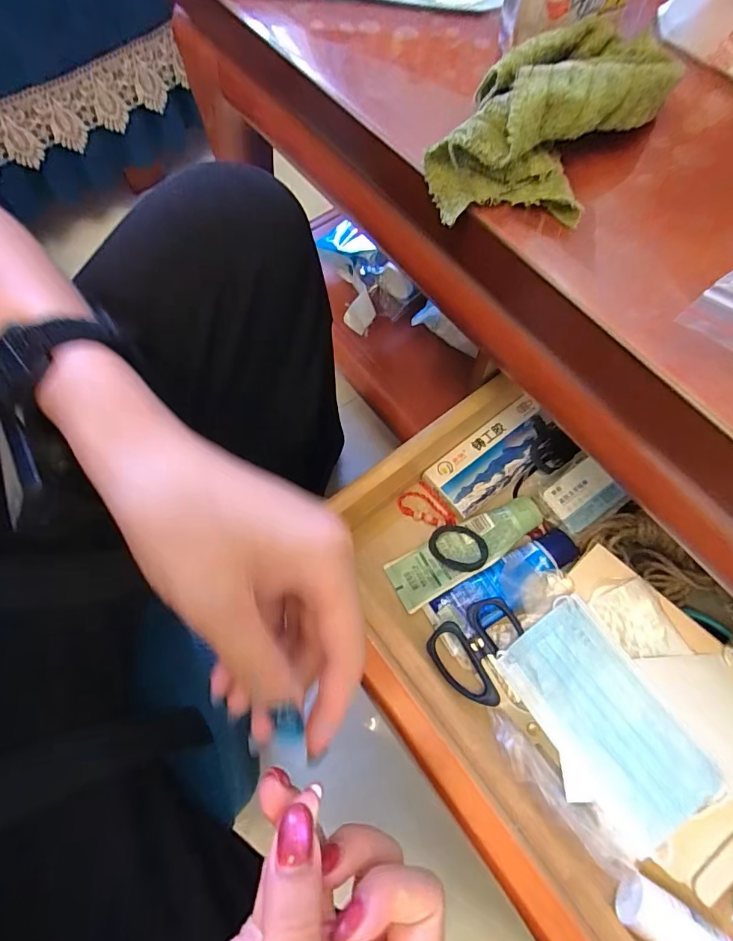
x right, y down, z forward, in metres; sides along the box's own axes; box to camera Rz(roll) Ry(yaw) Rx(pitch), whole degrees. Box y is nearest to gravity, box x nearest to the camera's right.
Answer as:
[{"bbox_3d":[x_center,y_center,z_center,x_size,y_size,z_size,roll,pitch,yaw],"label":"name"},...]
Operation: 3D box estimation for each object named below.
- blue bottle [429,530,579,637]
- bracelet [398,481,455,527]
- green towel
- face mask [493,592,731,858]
[{"bbox_3d":[0.133,0.104,0.424,0.138,0.029,0.043,-28,70,-9],"label":"blue bottle"},{"bbox_3d":[0.061,0.041,0.465,0.039,0.014,0.055,-32,71,-11],"label":"bracelet"},{"bbox_3d":[0.102,-0.191,0.246,0.082,0.044,0.134,36,74,14],"label":"green towel"},{"bbox_3d":[0.196,0.201,0.369,0.089,0.012,0.174,-31,71,-10],"label":"face mask"}]

